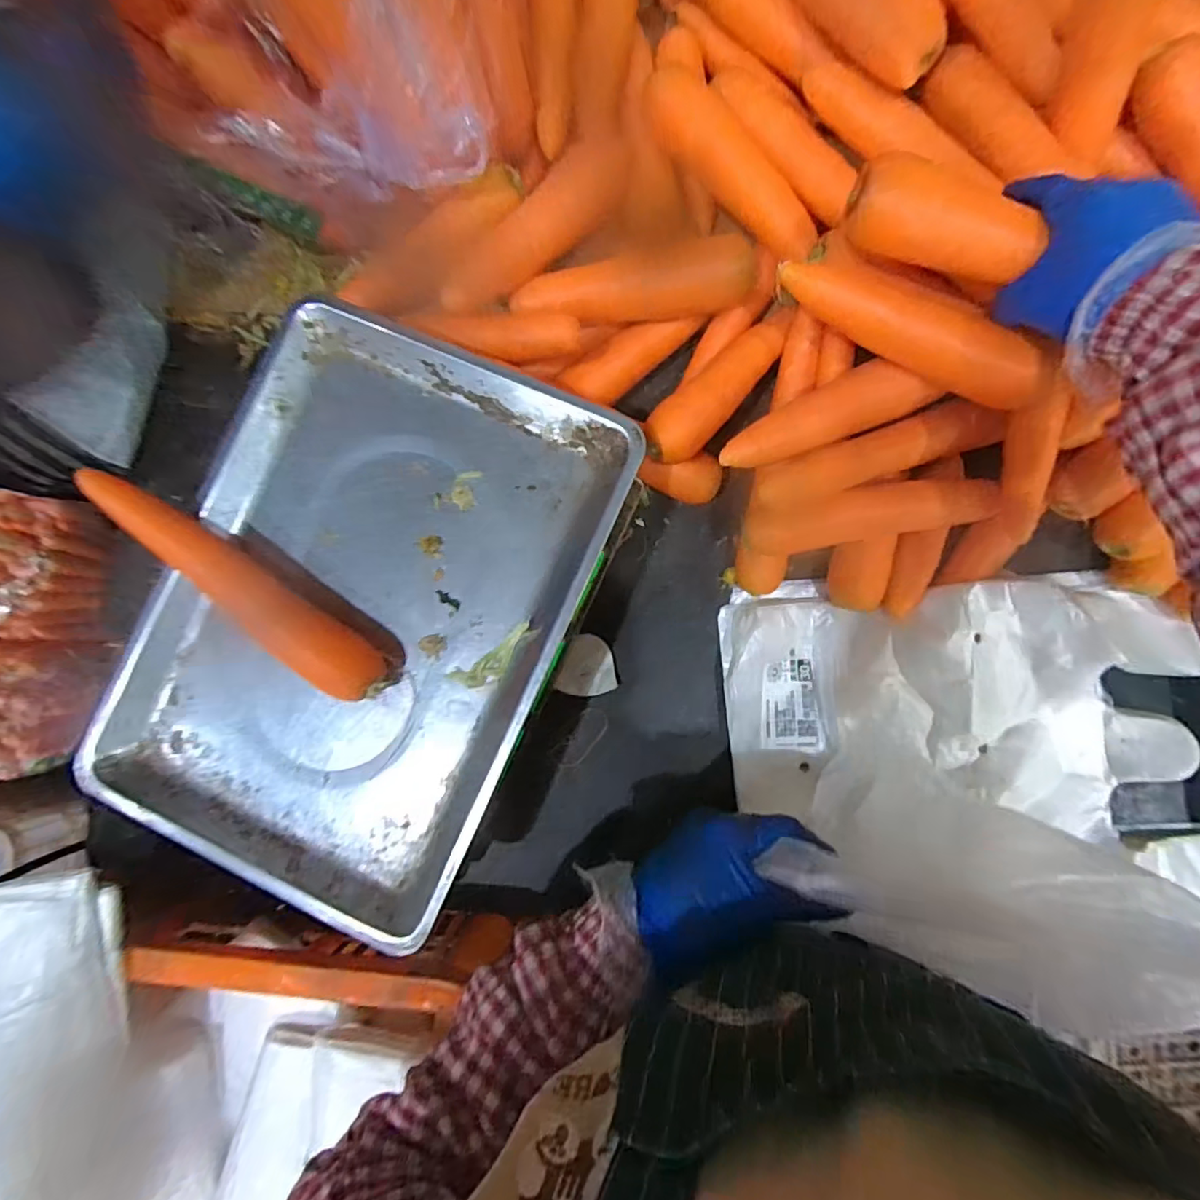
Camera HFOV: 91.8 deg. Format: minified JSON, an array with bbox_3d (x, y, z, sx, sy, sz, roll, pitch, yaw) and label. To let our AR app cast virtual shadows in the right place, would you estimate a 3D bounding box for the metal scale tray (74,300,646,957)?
[{"bbox_3d":[-0.147,0.005,0.361,0.243,0.048,0.342,24,89,0],"label":"metal scale tray"}]

